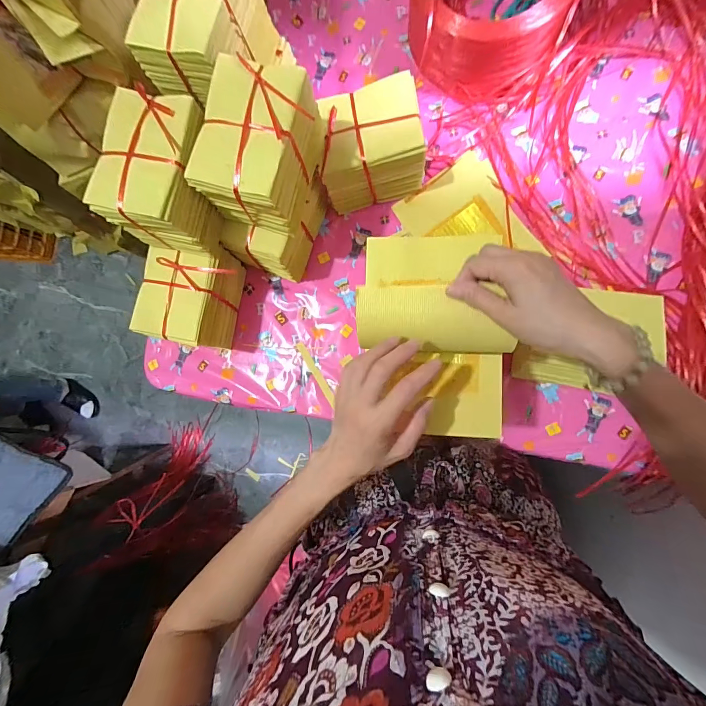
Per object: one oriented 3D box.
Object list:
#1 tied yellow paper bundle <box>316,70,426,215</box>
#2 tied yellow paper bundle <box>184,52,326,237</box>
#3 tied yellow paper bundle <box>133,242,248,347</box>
[{"bbox_3d":[0.027,-0.333,0.582,0.165,0.133,0.123,-14,83,3],"label":"tied yellow paper bundle"},{"bbox_3d":[-0.126,-0.271,0.475,0.119,0.126,0.161,16,85,6],"label":"tied yellow paper bundle"},{"bbox_3d":[-0.278,-0.098,0.619,0.117,0.146,0.164,12,85,6],"label":"tied yellow paper bundle"}]

